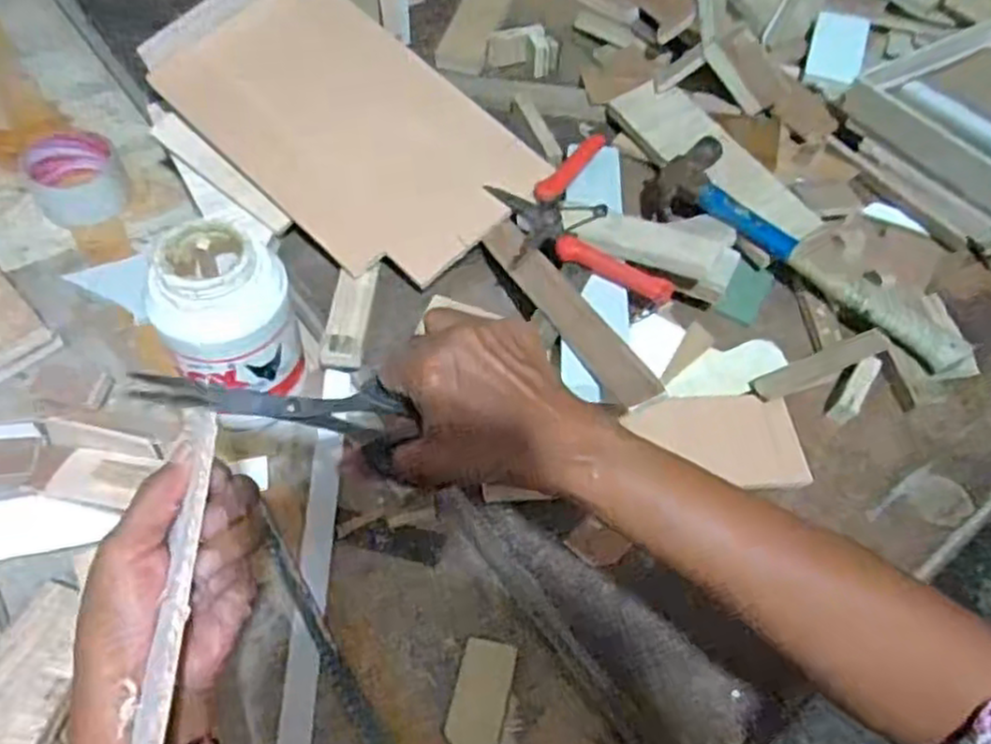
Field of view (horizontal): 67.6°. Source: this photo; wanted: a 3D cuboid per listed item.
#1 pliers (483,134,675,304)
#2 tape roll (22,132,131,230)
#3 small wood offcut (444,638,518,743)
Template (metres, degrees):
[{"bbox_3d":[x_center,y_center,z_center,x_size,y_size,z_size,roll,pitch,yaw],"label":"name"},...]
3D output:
[{"bbox_3d":[0.061,-0.126,0.601,0.111,0.020,0.185,-9,56,-10],"label":"pliers"},{"bbox_3d":[-0.402,-0.187,0.710,0.084,0.040,0.085,-26,61,-21],"label":"tape roll"},{"bbox_3d":[-0.010,0.214,0.475,0.035,0.009,0.078,14,55,6],"label":"small wood offcut"}]

